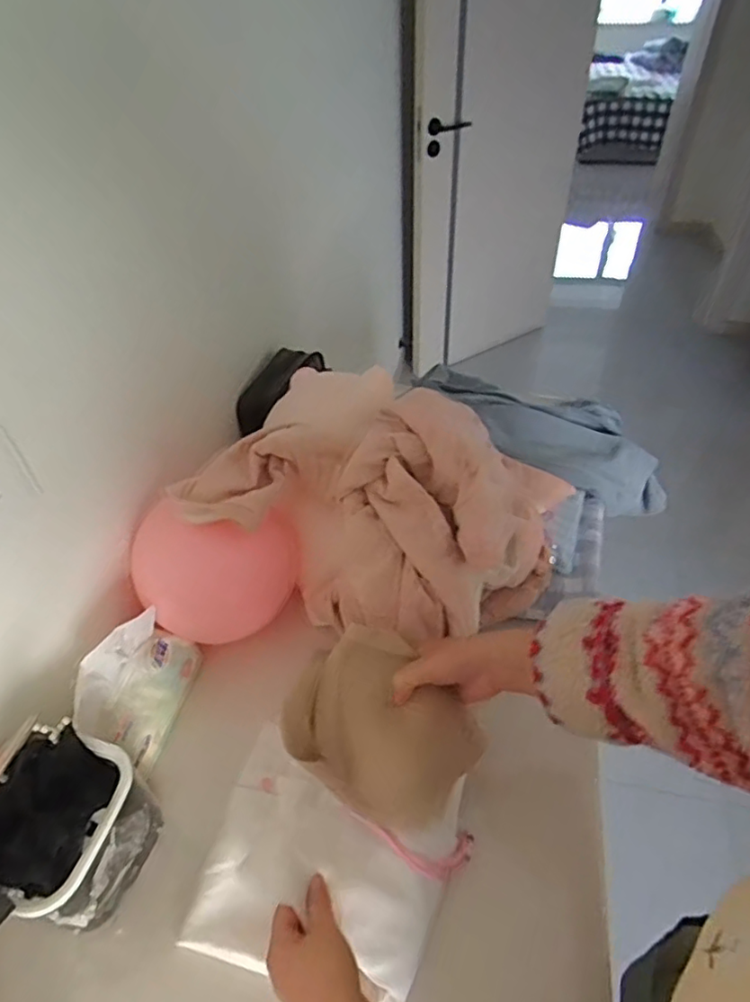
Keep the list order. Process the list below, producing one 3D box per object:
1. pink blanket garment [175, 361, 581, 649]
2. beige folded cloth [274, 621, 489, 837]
[{"bbox_3d":[0.025,0.002,0.764,0.398,0.240,0.345,16,48,18],"label":"pink blanket garment"},{"bbox_3d":[0.009,0.228,0.585,0.149,0.032,0.191,-42,97,-28],"label":"beige folded cloth"}]

